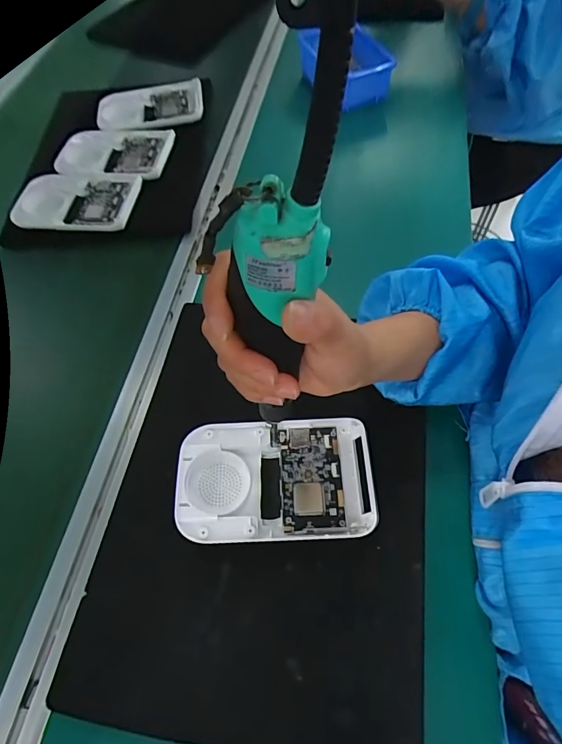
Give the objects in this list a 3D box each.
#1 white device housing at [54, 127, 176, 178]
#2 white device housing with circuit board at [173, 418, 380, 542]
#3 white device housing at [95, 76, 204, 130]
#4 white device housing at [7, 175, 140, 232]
[{"bbox_3d":[-0.224,-0.293,0.564,0.150,0.016,0.090,9,61,6],"label":"white device housing"},{"bbox_3d":[-0.005,0.086,0.343,0.154,0.016,0.095,-3,59,3],"label":"white device housing with circuit board"},{"bbox_3d":[-0.187,-0.373,0.599,0.149,0.027,0.089,-6,61,-2],"label":"white device housing"},{"bbox_3d":[-0.253,-0.212,0.525,0.151,0.016,0.093,8,61,6],"label":"white device housing"}]

